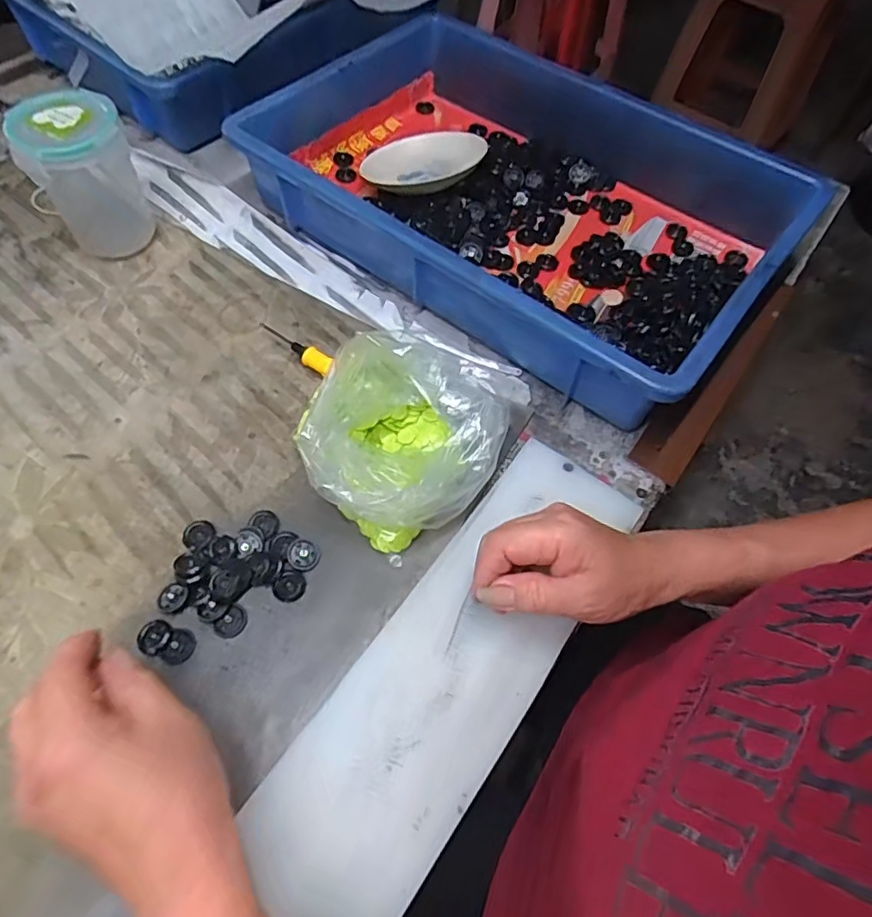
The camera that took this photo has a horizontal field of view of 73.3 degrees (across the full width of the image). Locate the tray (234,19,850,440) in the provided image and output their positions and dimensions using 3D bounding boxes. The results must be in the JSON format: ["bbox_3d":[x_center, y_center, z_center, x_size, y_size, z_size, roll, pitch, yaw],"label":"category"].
[{"bbox_3d":[0.077,-0.236,0.528,0.433,0.115,0.306,36,64,15],"label":"tray"}]

